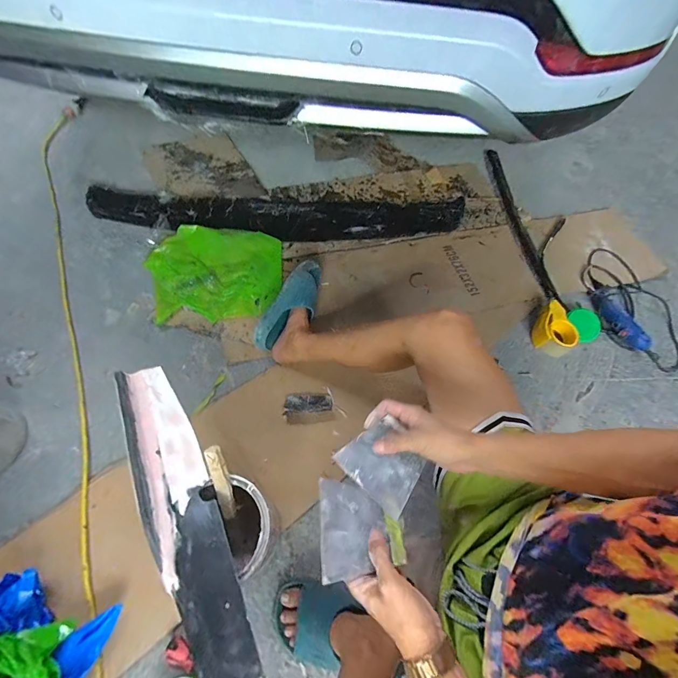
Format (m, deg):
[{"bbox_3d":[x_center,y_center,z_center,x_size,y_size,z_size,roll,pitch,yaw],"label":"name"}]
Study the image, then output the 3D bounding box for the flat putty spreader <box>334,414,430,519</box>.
[{"bbox_3d":[0.061,0.161,0.462,0.101,0.010,0.093,39,66,17],"label":"flat putty spreader"}]

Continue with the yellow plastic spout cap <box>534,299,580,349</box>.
[{"bbox_3d":[0.582,-0.035,0.949,0.098,0.047,0.141,17,62,6],"label":"yellow plastic spout cap"}]

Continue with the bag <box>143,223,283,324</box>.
[{"bbox_3d":[-0.351,-0.189,0.981,0.376,0.067,0.292,-4,62,-5],"label":"bag"}]

